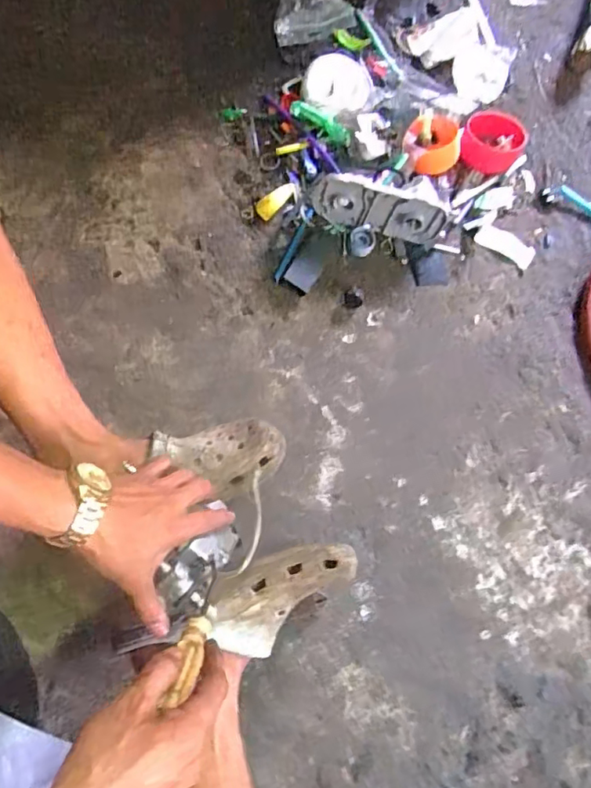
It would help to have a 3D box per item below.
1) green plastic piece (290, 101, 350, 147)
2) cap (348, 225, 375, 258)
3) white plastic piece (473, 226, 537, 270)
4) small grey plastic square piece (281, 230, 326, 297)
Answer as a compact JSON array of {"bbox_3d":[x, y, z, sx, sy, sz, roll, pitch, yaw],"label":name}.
[{"bbox_3d":[0.038,-0.381,0.782,0.094,0.028,0.023,38,74,6],"label":"green plastic piece"},{"bbox_3d":[0.092,-0.211,0.767,0.039,0.011,0.041,1,74,-2],"label":"cap"},{"bbox_3d":[0.299,-0.212,0.790,0.087,0.012,0.033,29,88,-4],"label":"white plastic piece"},{"bbox_3d":[0.016,-0.177,0.749,0.040,0.021,0.085,28,75,6],"label":"small grey plastic square piece"}]

